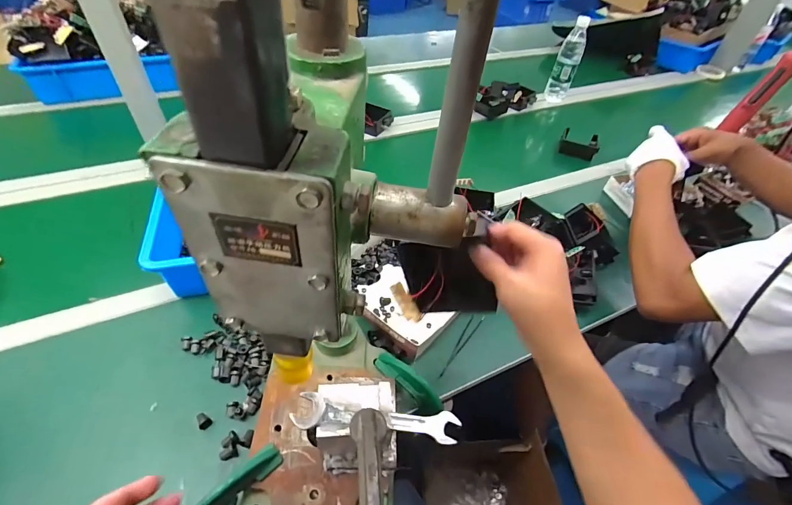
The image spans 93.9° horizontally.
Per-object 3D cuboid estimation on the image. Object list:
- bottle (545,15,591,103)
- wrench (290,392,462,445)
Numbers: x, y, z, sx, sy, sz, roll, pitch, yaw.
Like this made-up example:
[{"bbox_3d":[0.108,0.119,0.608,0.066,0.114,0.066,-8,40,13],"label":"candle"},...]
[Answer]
[{"bbox_3d":[0.508,-0.566,1.104,0.072,0.213,0.058,20,48,12],"label":"bottle"},{"bbox_3d":[-0.018,0.160,0.357,0.157,0.010,0.032,7,47,1],"label":"wrench"}]

